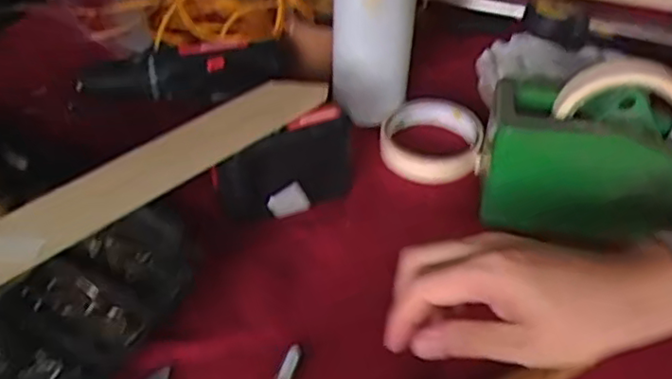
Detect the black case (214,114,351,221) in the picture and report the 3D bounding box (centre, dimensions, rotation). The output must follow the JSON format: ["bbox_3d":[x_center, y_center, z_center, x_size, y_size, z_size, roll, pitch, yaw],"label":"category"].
[{"bbox_3d":[-0.038,-0.016,0.498,0.107,0.072,0.024,-22,47,-25],"label":"black case"}]

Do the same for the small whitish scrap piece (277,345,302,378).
[{"bbox_3d":[-0.028,0.107,0.406,0.008,0.008,0.028,10,43,11],"label":"small whitish scrap piece"}]

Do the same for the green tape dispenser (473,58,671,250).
[{"bbox_3d":[0.209,-0.031,0.476,0.198,0.112,0.083,6,41,3],"label":"green tape dispenser"}]

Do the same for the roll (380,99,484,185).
[{"bbox_3d":[0.082,-0.044,0.576,0.084,0.030,0.102,6,41,4],"label":"roll"}]

